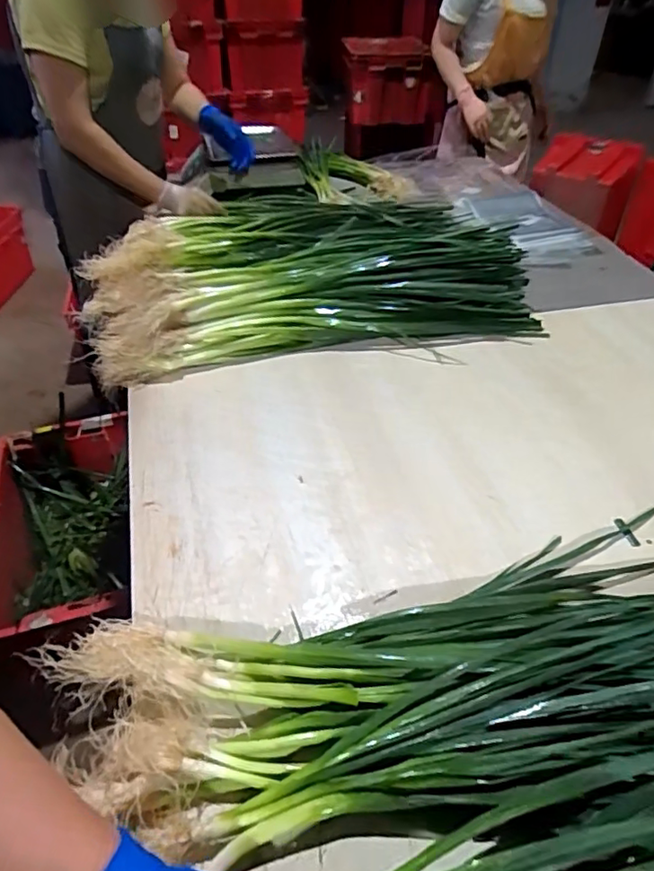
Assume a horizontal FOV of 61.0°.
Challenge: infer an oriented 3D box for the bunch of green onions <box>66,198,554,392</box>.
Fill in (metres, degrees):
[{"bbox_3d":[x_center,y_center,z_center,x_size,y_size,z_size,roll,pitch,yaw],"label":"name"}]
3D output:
[{"bbox_3d":[-0.046,-0.323,1.062,0.816,0.111,0.524,-9,42,-8],"label":"bunch of green onions"}]

